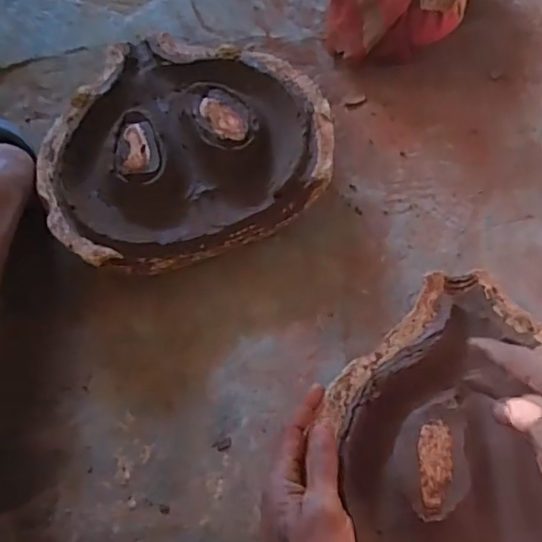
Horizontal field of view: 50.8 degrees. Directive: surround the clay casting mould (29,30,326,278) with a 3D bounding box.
[{"bbox_3d":[-0.092,-0.132,0.579,0.266,0.066,0.249,-1,66,1],"label":"clay casting mould"}]

